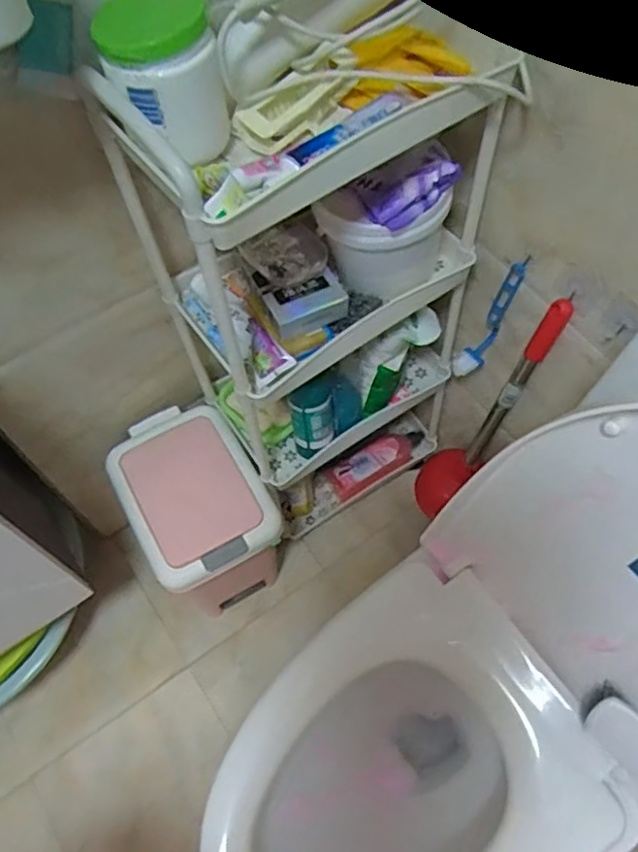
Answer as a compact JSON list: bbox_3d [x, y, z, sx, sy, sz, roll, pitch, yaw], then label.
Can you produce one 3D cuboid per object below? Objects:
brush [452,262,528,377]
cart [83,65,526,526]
[{"bbox_3d":[0.232,-0.142,0.896,0.045,0.201,0.059,25,65,12],"label":"brush"},{"bbox_3d":[0.011,-0.127,0.927,0.379,0.855,0.198,-30,66,-14],"label":"cart"}]

